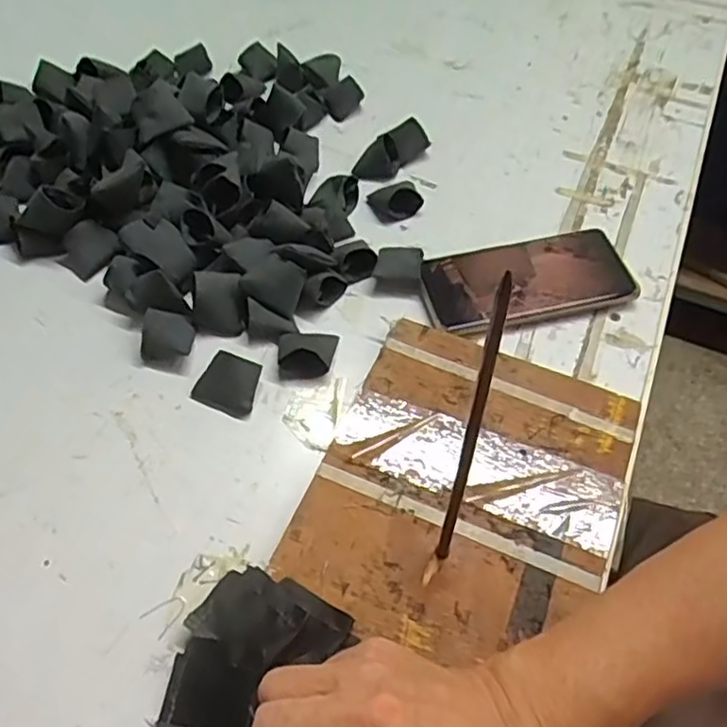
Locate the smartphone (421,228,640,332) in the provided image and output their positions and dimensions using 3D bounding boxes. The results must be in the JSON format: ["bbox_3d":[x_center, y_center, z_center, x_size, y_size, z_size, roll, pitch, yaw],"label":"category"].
[{"bbox_3d":[0.125,-0.067,0.515,0.158,0.011,0.076,-12,55,-9],"label":"smartphone"}]

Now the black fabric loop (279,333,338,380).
[{"bbox_3d":[-0.039,-0.009,0.468,0.040,0.018,0.037,-1,54,-1],"label":"black fabric loop"}]

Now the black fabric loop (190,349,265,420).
[{"bbox_3d":[-0.093,0.013,0.452,0.041,0.023,0.031,14,56,10],"label":"black fabric loop"}]

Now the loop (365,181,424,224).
[{"bbox_3d":[0.026,-0.142,0.567,0.040,0.018,0.039,-22,58,-15],"label":"loop"}]

